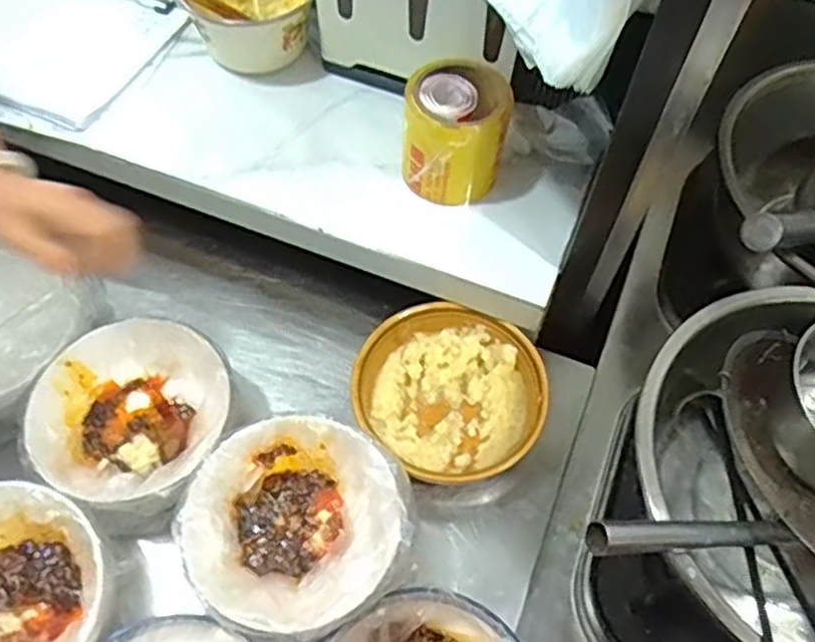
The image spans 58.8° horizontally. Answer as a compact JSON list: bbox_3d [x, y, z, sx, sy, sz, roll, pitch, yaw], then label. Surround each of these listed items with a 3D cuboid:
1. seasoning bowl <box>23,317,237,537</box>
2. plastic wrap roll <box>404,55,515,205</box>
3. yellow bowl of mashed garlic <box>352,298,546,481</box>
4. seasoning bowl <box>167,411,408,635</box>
[{"bbox_3d":[-0.239,0.092,0.648,0.161,0.084,0.171,1,59,-2],"label":"seasoning bowl"},{"bbox_3d":[0.046,-0.168,0.674,0.098,0.113,0.073,5,59,1],"label":"plastic wrap roll"},{"bbox_3d":[0.036,0.075,0.683,0.174,0.071,0.159,1,59,-2],"label":"yellow bowl of mashed garlic"},{"bbox_3d":[-0.087,0.170,0.603,0.162,0.096,0.165,1,59,-2],"label":"seasoning bowl"}]

